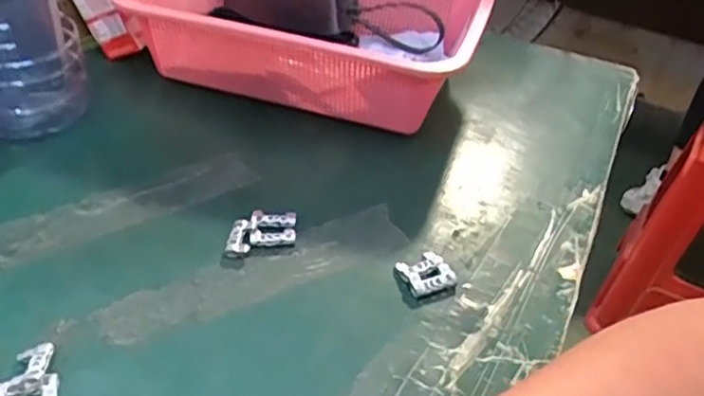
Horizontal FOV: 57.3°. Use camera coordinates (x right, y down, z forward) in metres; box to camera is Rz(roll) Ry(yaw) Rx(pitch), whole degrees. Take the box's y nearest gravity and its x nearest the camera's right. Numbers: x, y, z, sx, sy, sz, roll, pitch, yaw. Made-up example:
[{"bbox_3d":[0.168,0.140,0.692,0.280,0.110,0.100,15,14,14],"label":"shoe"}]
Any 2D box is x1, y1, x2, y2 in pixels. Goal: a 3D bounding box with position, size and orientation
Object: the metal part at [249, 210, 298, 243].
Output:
[{"bbox_3d":[-0.053,0.020,0.434,0.030,0.005,0.032,3,38,-4],"label":"metal part"}]

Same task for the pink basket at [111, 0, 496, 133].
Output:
[{"bbox_3d":[-0.027,-0.154,0.593,0.284,0.091,0.215,15,39,12],"label":"pink basket"}]

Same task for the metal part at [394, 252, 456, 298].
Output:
[{"bbox_3d":[0.047,0.048,0.410,0.030,0.008,0.030,-16,42,-25],"label":"metal part"}]

